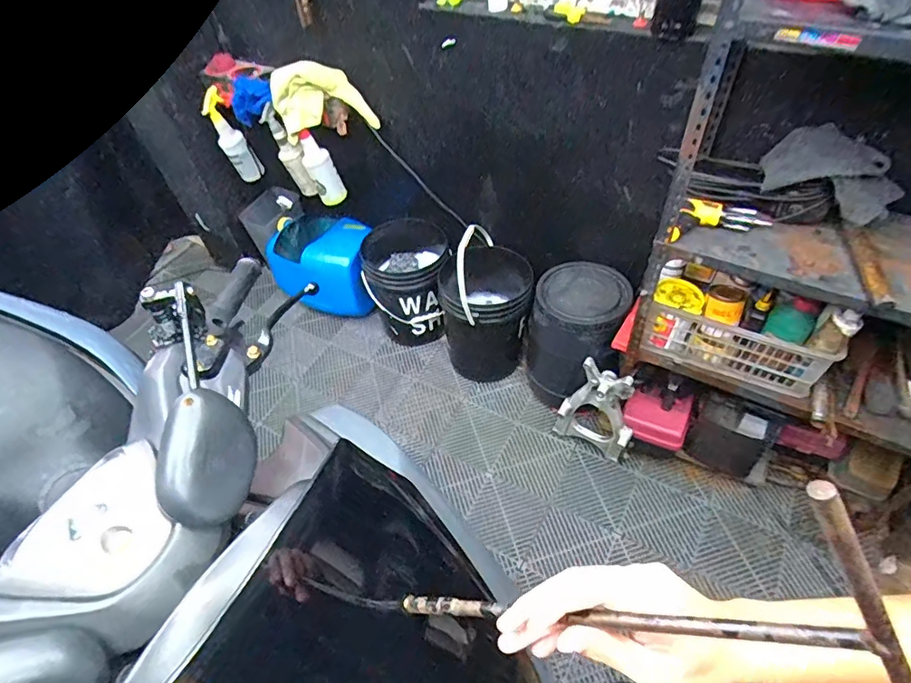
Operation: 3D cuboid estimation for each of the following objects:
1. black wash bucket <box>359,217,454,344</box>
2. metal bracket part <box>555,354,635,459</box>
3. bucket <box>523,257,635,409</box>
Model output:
[{"bbox_3d":[-0.168,-0.213,1.844,0.310,0.361,0.348,-8,50,-1],"label":"black wash bucket"},{"bbox_3d":[0.409,0.195,1.450,0.217,0.361,0.090,25,57,24],"label":"metal bracket part"},{"bbox_3d":[0.360,0.005,1.575,0.269,0.440,0.277,-3,51,3],"label":"bucket"}]

